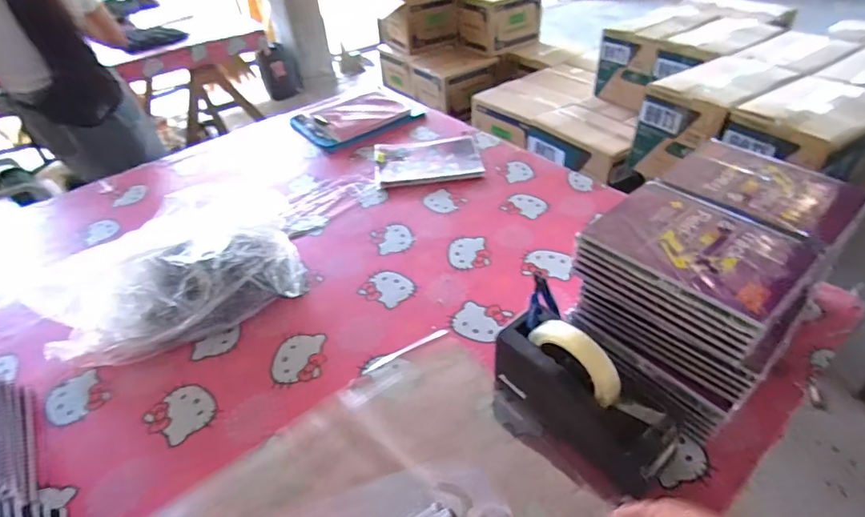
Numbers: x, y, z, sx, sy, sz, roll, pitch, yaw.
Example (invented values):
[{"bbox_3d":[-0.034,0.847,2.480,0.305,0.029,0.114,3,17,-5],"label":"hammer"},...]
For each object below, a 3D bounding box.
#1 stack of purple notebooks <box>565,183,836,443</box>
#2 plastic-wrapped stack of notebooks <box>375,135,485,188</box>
[{"bbox_3d":[0.291,0.048,0.559,0.172,0.162,0.214,-29,47,-25],"label":"stack of purple notebooks"},{"bbox_3d":[-0.010,-0.215,1.023,0.222,0.018,0.173,-7,41,-3],"label":"plastic-wrapped stack of notebooks"}]

